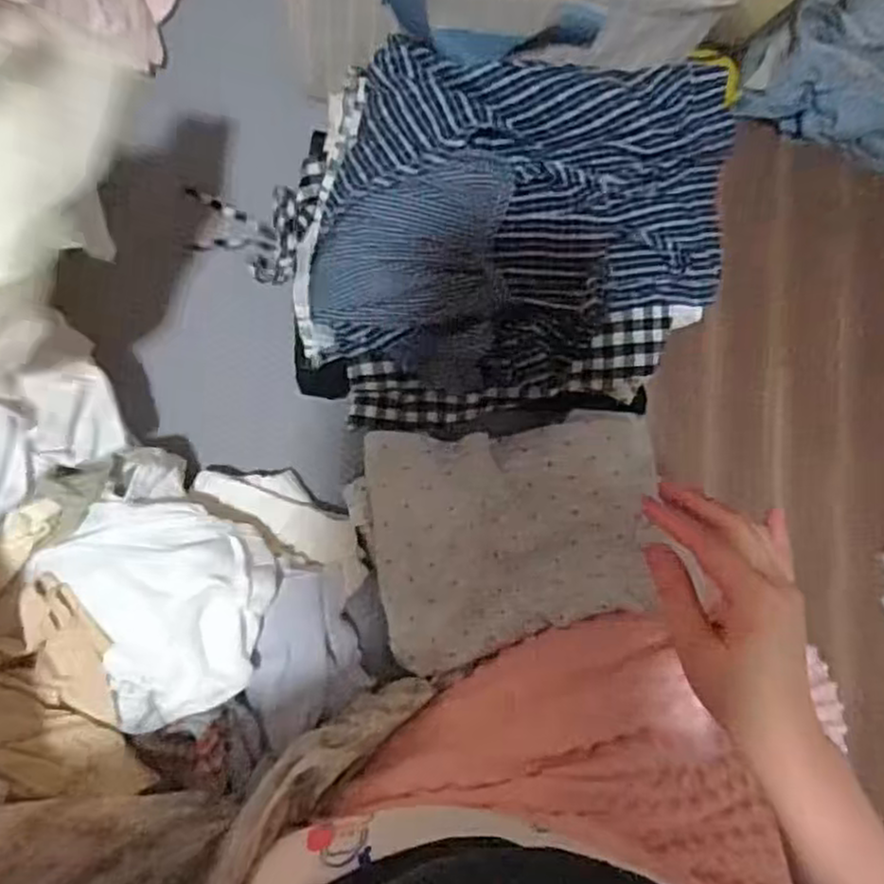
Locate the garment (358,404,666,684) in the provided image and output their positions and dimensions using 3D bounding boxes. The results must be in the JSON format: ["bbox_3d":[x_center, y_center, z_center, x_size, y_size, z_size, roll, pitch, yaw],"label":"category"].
[{"bbox_3d":[0.064,0.072,0.560,0.224,0.030,0.170,-7,84,-6],"label":"garment"}]

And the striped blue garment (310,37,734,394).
[{"bbox_3d":[0.061,-0.150,0.508,0.287,0.069,0.209,1,83,-6],"label":"striped blue garment"}]

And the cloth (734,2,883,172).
[{"bbox_3d":[0.673,-0.586,1.239,0.260,0.079,0.180,33,81,-1],"label":"cloth"}]

